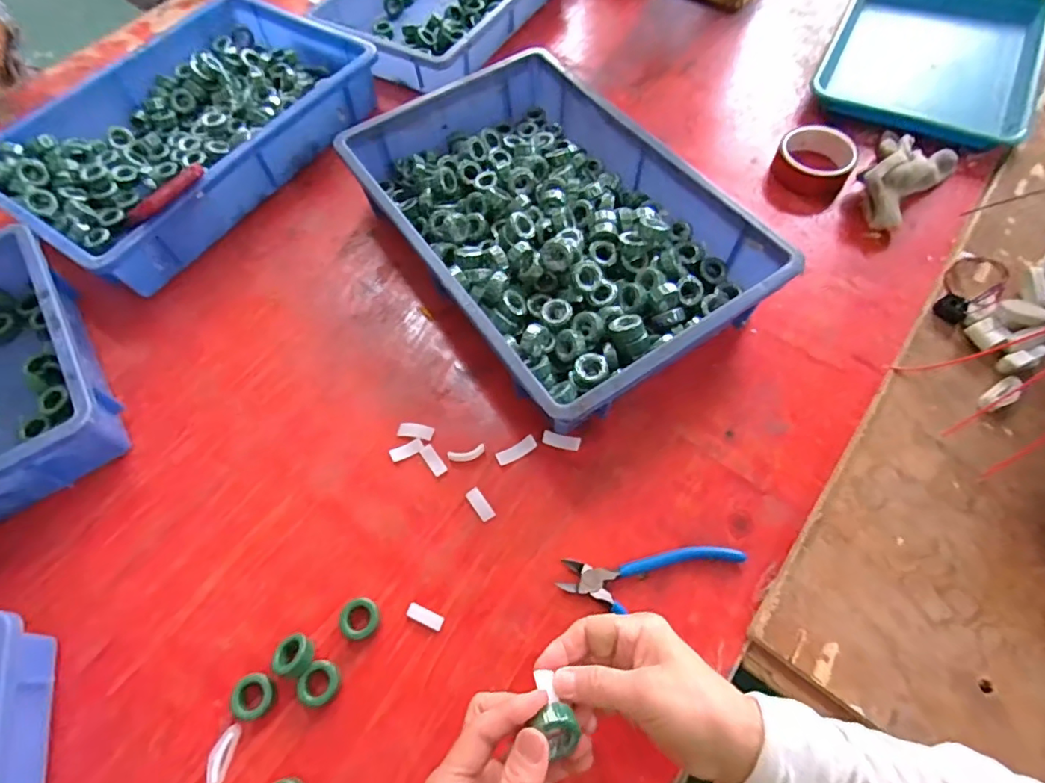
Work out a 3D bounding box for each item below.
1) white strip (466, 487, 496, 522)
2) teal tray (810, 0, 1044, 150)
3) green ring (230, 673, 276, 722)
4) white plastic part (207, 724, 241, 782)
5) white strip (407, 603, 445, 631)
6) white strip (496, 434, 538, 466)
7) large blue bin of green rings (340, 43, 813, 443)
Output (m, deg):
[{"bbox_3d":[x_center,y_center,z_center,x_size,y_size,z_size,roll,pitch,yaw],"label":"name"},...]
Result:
[{"bbox_3d":[-0.038,0.100,0.468,0.014,0.004,0.032,-33,65,-14],"label":"white strip"},{"bbox_3d":[0.556,-0.461,0.718,0.252,0.042,0.317,25,66,15],"label":"teal tray"},{"bbox_3d":[-0.204,0.233,0.402,0.031,0.015,0.031,-1,62,2],"label":"green ring"},{"bbox_3d":[-0.218,0.265,0.383,0.012,0.011,0.037,6,62,6],"label":"white plastic part"},{"bbox_3d":[-0.079,0.182,0.427,0.031,0.004,0.012,18,64,12],"label":"white strip"},{"bbox_3d":[-0.005,0.055,0.488,0.039,0.004,0.015,-30,64,-12],"label":"white strip"},{"bbox_3d":[0.024,-0.183,0.575,0.285,0.081,0.439,-33,65,-14],"label":"large blue bin of green rings"}]

